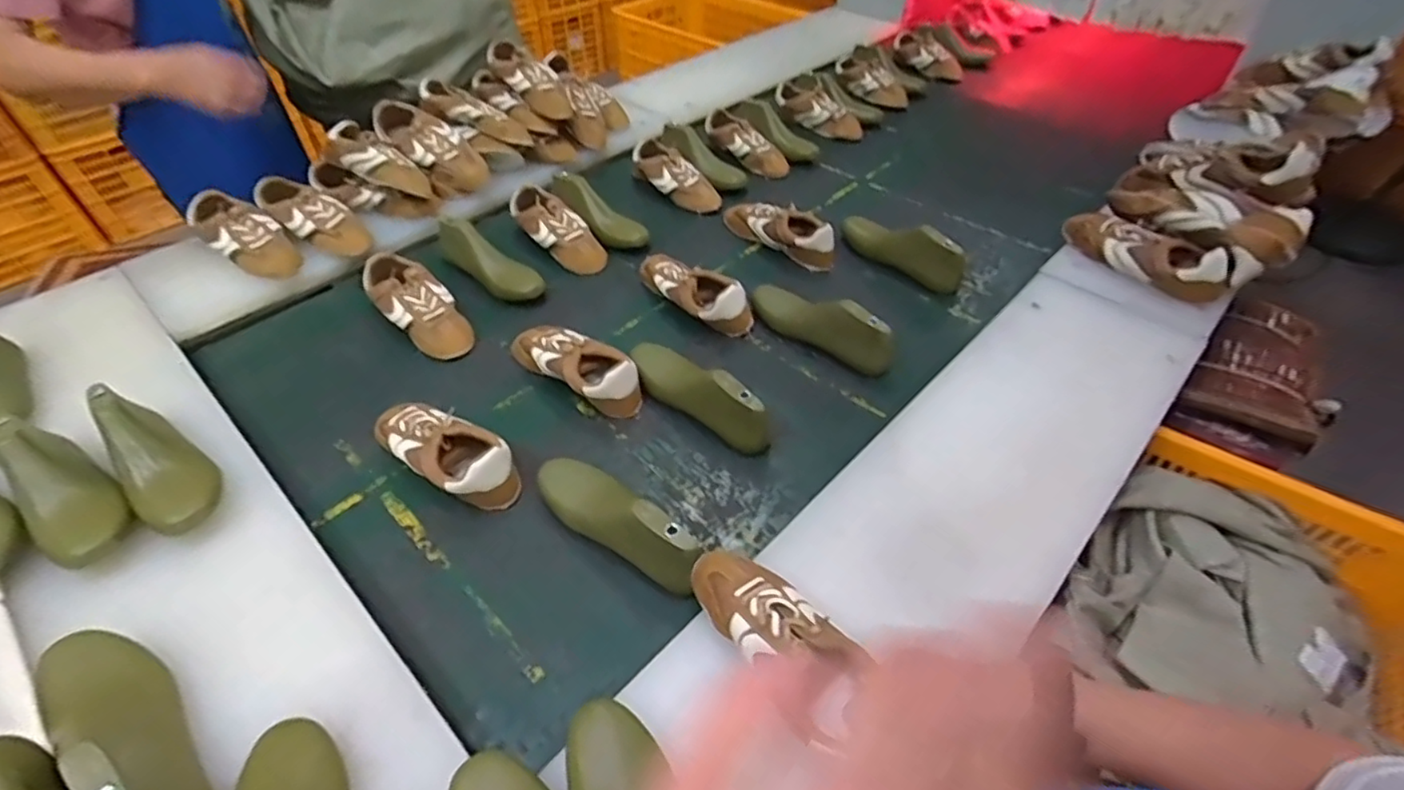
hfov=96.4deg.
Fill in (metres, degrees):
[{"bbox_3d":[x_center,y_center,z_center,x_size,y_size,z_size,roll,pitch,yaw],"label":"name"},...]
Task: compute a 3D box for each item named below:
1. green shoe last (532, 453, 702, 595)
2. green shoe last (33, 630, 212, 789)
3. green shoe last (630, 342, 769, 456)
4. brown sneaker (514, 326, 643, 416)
[{"bbox_3d":[-0.093,0.128,0.693,0.242,0.082,0.075,32,54,27],"label":"green shoe last"},{"bbox_3d":[-0.468,0.263,0.501,0.244,0.077,0.072,29,53,25],"label":"green shoe last"},{"bbox_3d":[-0.010,-0.006,0.822,0.076,0.086,0.227,-30,54,-26],"label":"green shoe last"},{"bbox_3d":[-0.182,-0.046,0.876,0.224,0.064,0.082,28,53,24],"label":"brown sneaker"}]

